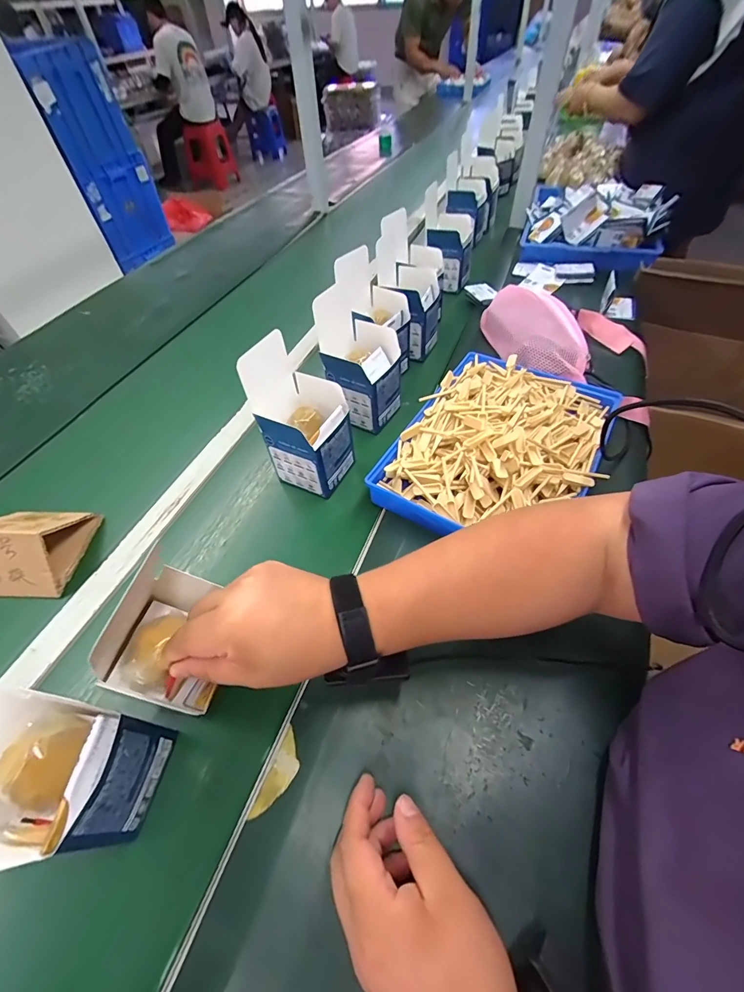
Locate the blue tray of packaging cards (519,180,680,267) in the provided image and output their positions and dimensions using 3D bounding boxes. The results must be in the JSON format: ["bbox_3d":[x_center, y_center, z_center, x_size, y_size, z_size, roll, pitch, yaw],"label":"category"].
[{"bbox_3d":[0.532,-0.662,0.929,0.304,0.103,0.313,13,53,14],"label":"blue tray of packaging cards"}]

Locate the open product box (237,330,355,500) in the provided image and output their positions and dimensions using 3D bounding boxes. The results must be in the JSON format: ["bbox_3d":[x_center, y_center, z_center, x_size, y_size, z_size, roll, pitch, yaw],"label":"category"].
[{"bbox_3d":[-0.084,-0.092,0.488,0.087,0.179,0.089,21,56,20],"label":"open product box"}]

